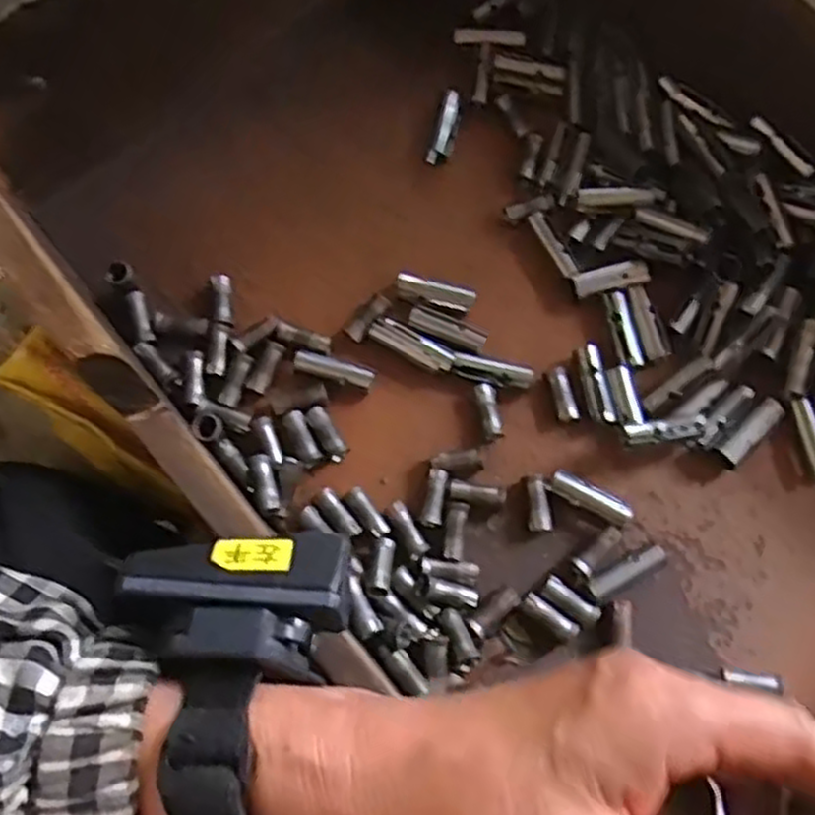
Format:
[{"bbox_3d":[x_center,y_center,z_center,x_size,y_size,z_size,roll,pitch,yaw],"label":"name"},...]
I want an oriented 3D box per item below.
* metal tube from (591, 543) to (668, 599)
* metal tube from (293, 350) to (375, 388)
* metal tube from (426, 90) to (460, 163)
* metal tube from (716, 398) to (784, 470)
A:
[{"bbox_3d":[0.096,0.072,0.340,0.036,0.010,0.010,-29,76,-8],"label":"metal tube"},{"bbox_3d":[-0.034,-0.017,0.357,0.037,0.009,0.010,15,75,4],"label":"metal tube"},{"bbox_3d":[0.020,-0.143,0.396,0.011,0.009,0.040,15,75,4],"label":"metal tube"},{"bbox_3d":[0.157,0.011,0.355,0.037,0.013,0.011,-42,78,-11],"label":"metal tube"}]

